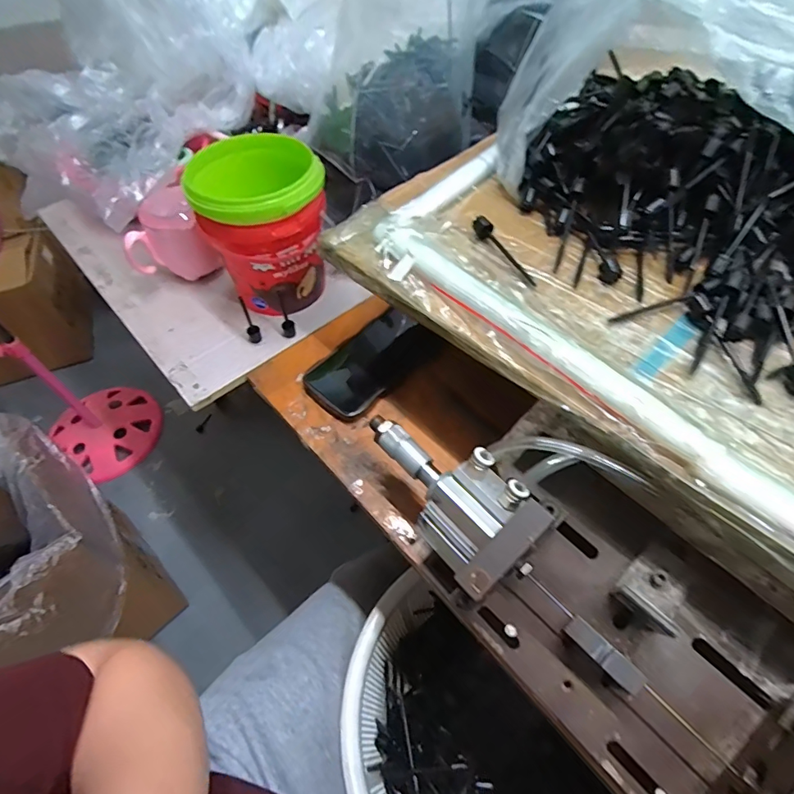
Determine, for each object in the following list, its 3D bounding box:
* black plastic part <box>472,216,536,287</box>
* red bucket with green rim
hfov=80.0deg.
[{"bbox_3d":[0.090,-0.121,0.388,0.011,0.016,0.081,-27,58,-16],"label":"black plastic part"},{"bbox_3d":[-0.143,-0.183,0.529,0.125,0.155,0.129,-1,55,1],"label":"red bucket with green rim"}]

